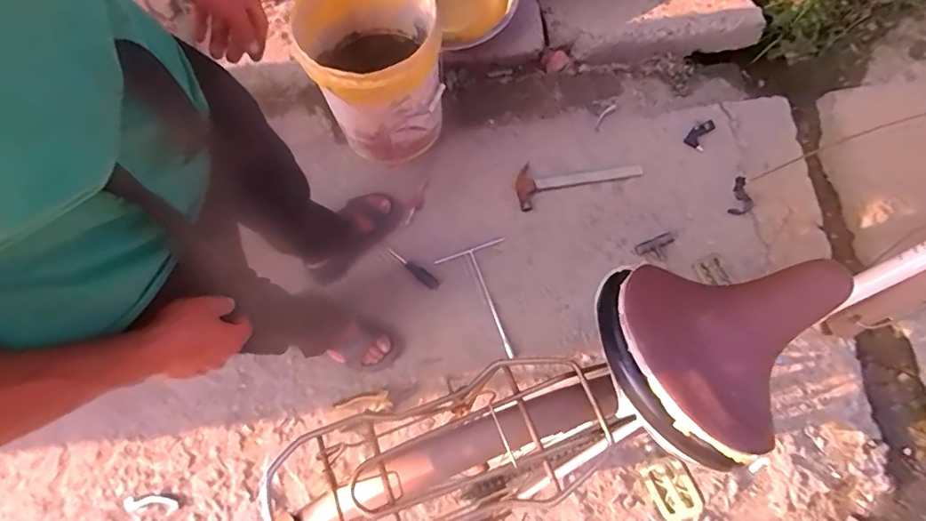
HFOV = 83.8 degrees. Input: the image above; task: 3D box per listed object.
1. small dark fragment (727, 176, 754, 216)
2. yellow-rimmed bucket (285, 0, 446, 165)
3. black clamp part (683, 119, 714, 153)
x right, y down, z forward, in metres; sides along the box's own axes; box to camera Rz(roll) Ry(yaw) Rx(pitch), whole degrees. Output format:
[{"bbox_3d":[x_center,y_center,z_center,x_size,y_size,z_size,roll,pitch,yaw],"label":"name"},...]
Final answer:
[{"bbox_3d":[0.709,-0.163,1.304,0.060,0.068,0.082,-1,74,0],"label":"small dark fragment"},{"bbox_3d":[-0.203,-0.453,1.230,0.291,0.341,0.332,-13,75,-3],"label":"yellow-rimmed bucket"},{"bbox_3d":[0.635,-0.338,1.388,0.052,0.024,0.098,28,77,8],"label":"black clamp part"}]

